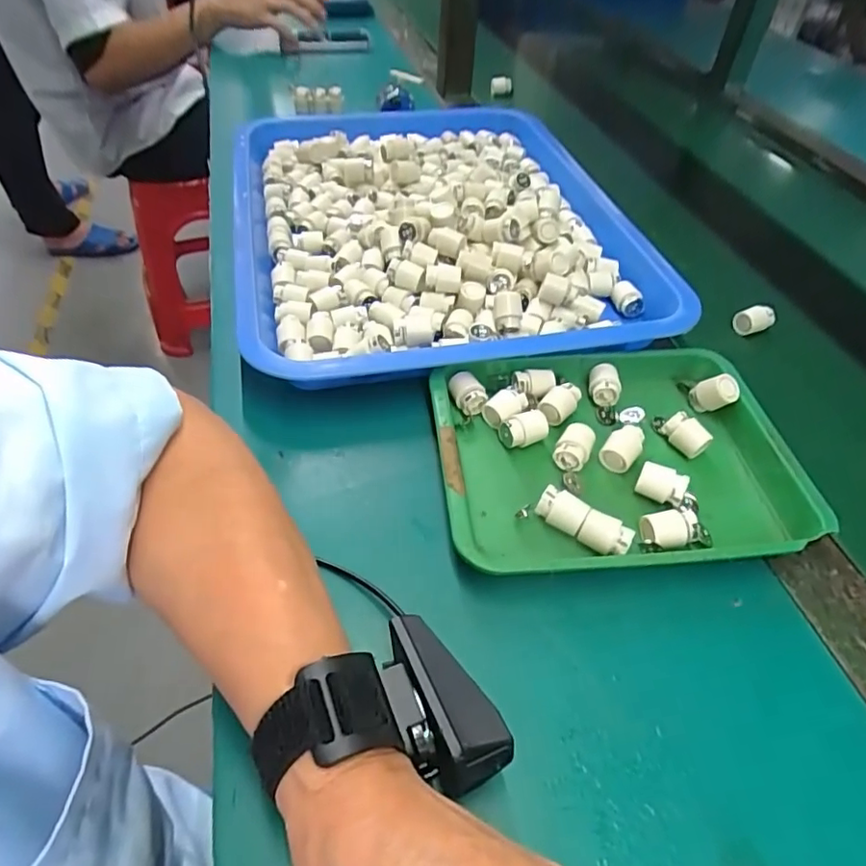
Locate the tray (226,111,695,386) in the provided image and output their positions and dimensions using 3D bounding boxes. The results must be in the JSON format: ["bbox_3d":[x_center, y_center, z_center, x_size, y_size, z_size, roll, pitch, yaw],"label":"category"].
[{"bbox_3d":[-0.005,-0.208,0.533,0.347,0.047,0.456,-8,49,-12],"label":"tray"}]

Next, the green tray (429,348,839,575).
[{"bbox_3d":[0.109,0.013,0.357,0.210,0.027,0.162,-3,48,-7],"label":"green tray"}]

